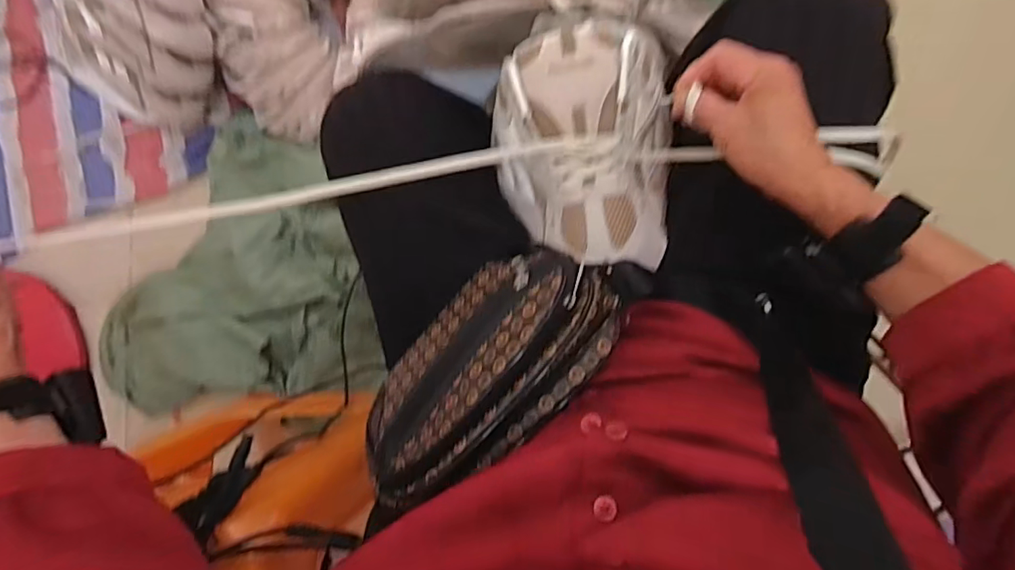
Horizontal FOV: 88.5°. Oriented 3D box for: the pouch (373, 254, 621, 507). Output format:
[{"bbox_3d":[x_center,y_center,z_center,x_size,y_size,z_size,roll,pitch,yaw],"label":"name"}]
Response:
[{"bbox_3d":[-0.017,0.067,0.397,0.226,0.135,0.065,-45,127,7],"label":"pouch"}]

